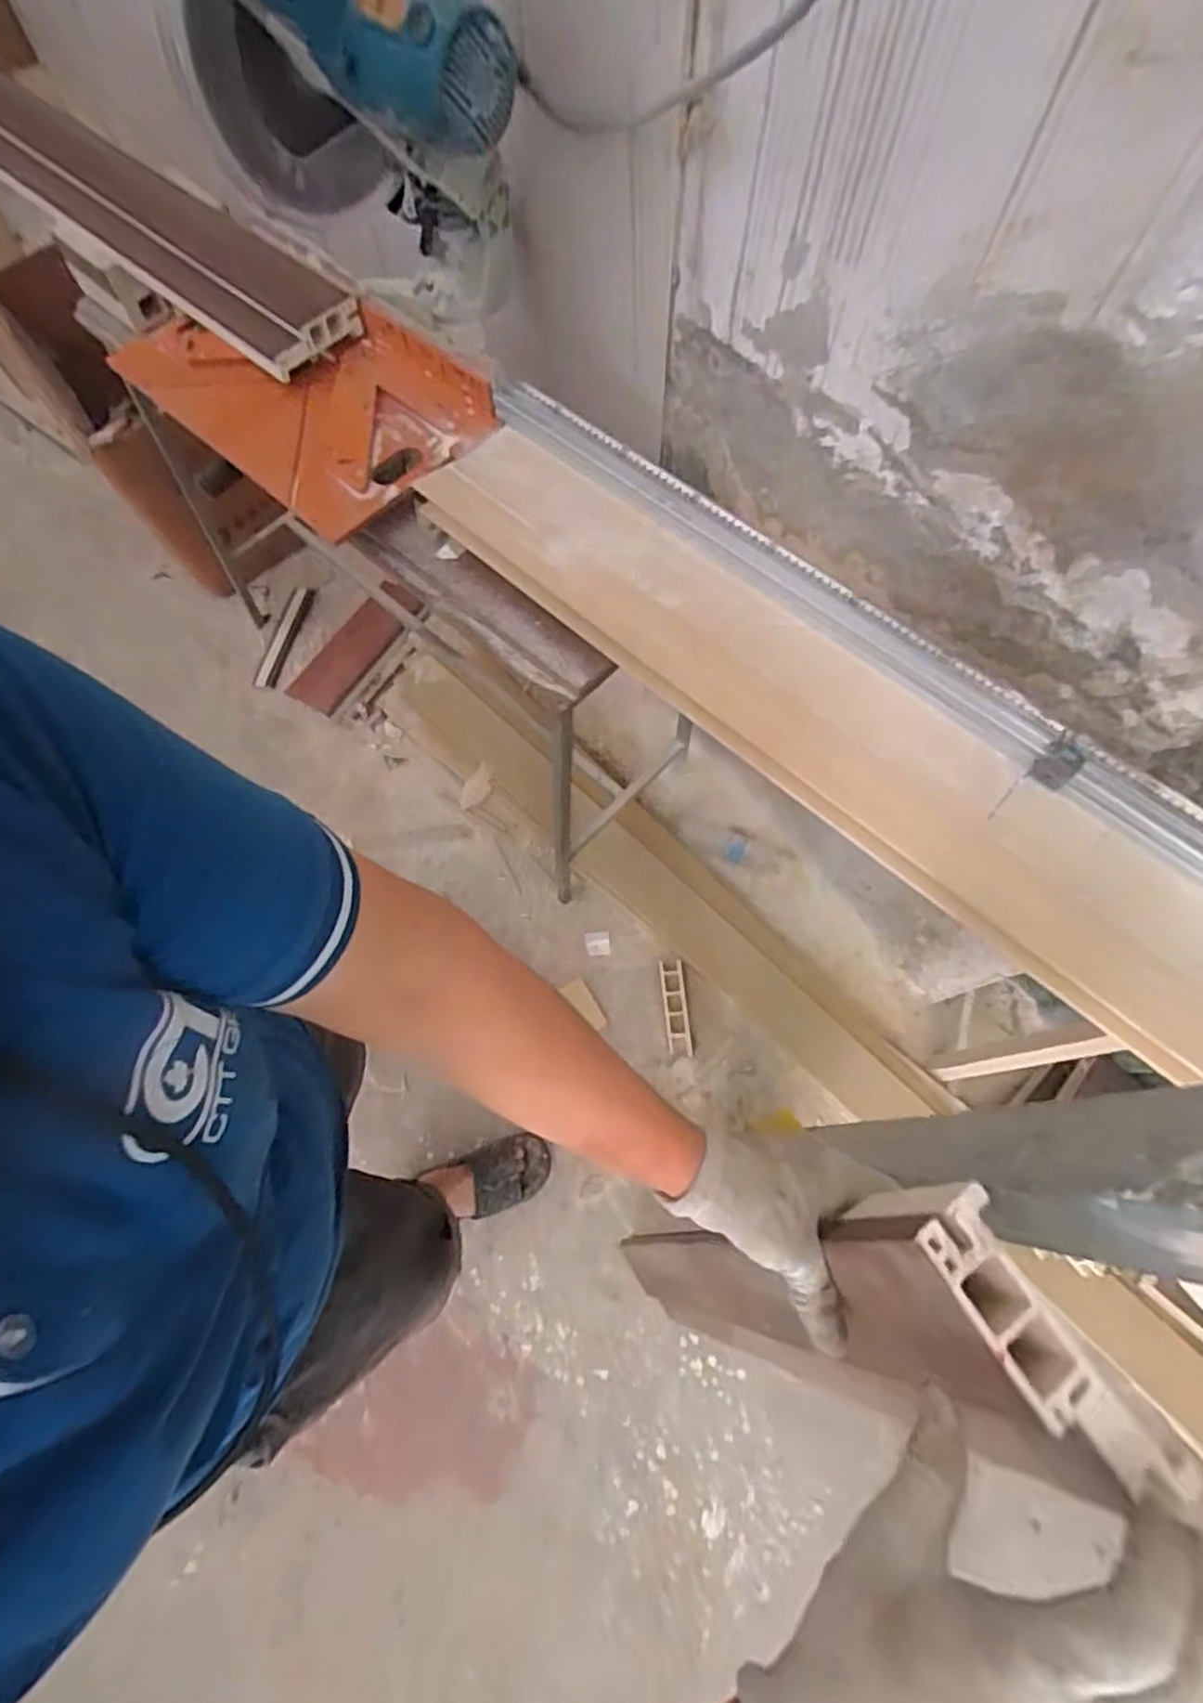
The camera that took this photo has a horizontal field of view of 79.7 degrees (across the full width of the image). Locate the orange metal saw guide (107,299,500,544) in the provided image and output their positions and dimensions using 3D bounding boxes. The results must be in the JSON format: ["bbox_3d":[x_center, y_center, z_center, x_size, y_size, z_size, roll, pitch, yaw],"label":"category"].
[{"bbox_3d":[-0.364,-0.569,0.886,0.462,0.035,0.256,39,80,15],"label":"orange metal saw guide"}]

